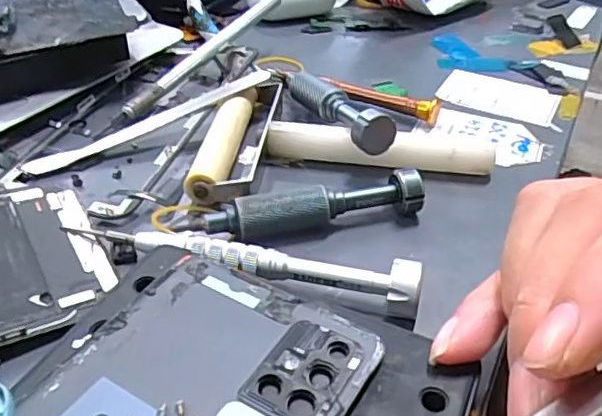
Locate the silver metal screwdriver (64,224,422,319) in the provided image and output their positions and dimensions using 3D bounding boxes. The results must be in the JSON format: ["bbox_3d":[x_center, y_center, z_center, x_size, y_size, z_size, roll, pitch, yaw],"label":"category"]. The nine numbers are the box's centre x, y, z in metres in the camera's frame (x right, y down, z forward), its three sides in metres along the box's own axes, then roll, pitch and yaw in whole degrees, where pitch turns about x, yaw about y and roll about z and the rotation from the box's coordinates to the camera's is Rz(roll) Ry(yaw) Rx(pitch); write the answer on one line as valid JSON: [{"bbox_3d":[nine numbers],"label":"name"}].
[{"bbox_3d":[-0.023,0.018,0.204,0.124,0.015,0.013,9,38,11],"label":"silver metal screwdriver"}]

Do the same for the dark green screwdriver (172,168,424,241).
[{"bbox_3d":[0.001,-0.001,0.229,0.092,0.016,0.017,-5,38,-6],"label":"dark green screwdriver"}]

